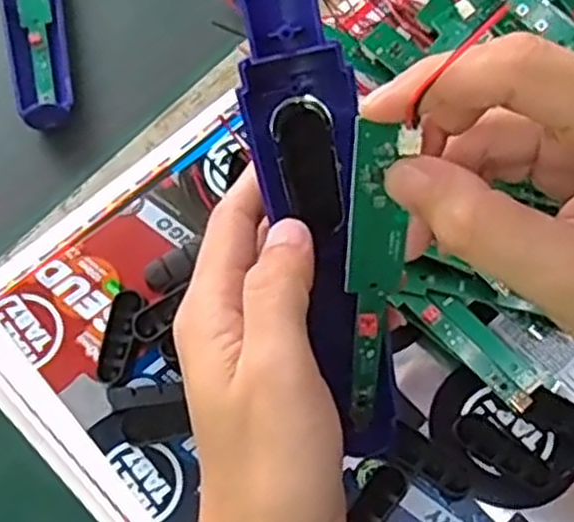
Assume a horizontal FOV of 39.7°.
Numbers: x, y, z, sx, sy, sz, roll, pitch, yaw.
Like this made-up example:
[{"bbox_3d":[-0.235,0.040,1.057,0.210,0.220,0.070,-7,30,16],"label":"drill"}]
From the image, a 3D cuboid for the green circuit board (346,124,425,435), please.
[{"bbox_3d":[0.030,0.013,0.276,0.018,0.132,0.006,0,41,2],"label":"green circuit board"}]

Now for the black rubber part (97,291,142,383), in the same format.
[{"bbox_3d":[-0.083,0.036,0.389,0.014,0.005,0.045,10,67,6],"label":"black rubber part"}]

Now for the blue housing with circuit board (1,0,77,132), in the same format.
[{"bbox_3d":[-0.155,-0.150,0.494,0.037,0.024,0.163,-13,67,-4],"label":"blue housing with circuit board"}]

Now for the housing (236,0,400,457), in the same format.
[{"bbox_3d":[0.016,-0.005,0.287,0.036,0.031,0.179,-16,106,-5],"label":"housing"}]

